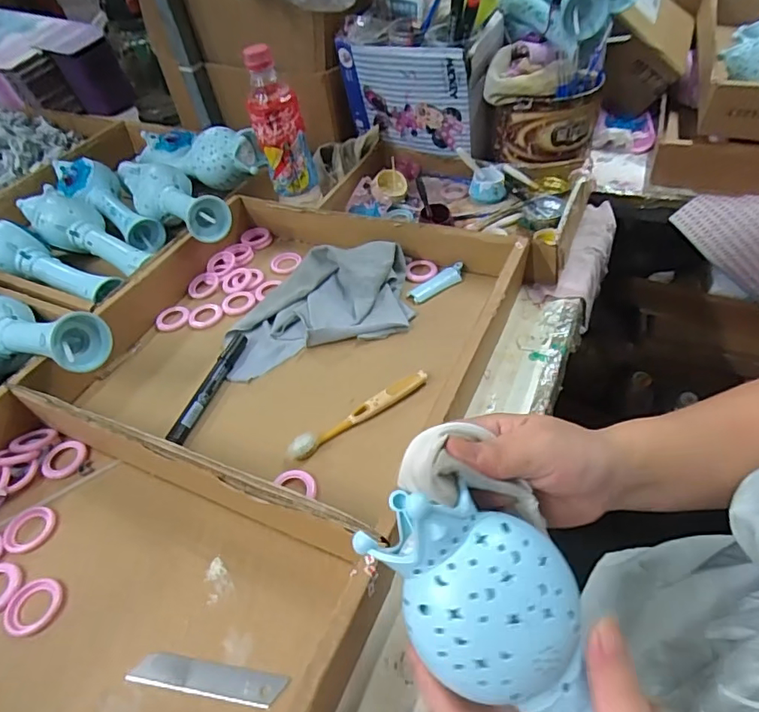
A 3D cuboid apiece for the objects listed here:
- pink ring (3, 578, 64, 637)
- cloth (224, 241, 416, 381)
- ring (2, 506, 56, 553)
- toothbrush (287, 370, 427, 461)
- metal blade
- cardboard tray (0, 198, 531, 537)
[{"bbox_3d":[-0.244,0.176,0.358,0.036,0.004,0.037,-3,47,4],"label":"pink ring"},{"bbox_3d":[-0.060,-0.060,0.523,0.204,0.038,0.115,-15,49,-11],"label":"cloth"},{"bbox_3d":[-0.276,0.136,0.401,0.038,0.004,0.037,-3,47,4],"label":"ring"},{"bbox_3d":[-0.016,0.050,0.442,0.137,0.010,0.020,-28,50,-18],"label":"toothbrush"},{"bbox_3d":[-0.107,0.200,0.315,0.099,0.004,0.018,3,46,11],"label":"metal blade"},{"bbox_3d":[-0.087,-0.031,0.504,0.377,0.082,0.343,16,52,20],"label":"cardboard tray"}]

